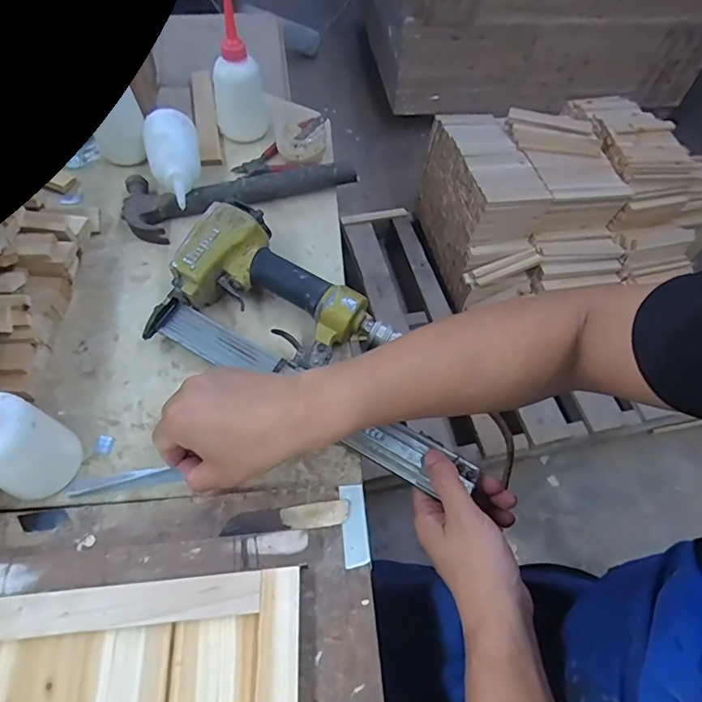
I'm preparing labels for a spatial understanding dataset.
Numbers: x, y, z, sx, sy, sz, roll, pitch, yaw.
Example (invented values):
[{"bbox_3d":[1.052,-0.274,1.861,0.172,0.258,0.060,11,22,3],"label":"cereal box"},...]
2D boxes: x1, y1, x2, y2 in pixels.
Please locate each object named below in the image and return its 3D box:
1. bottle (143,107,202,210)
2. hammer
[{"bbox_3d":[-0.202,-0.216,0.551,0.058,0.051,0.149,-14,57,-8],"label":"bottle"},{"bbox_3d":[-0.134,-0.198,0.577,0.265,0.035,0.090,-20,58,-12],"label":"hammer"}]

